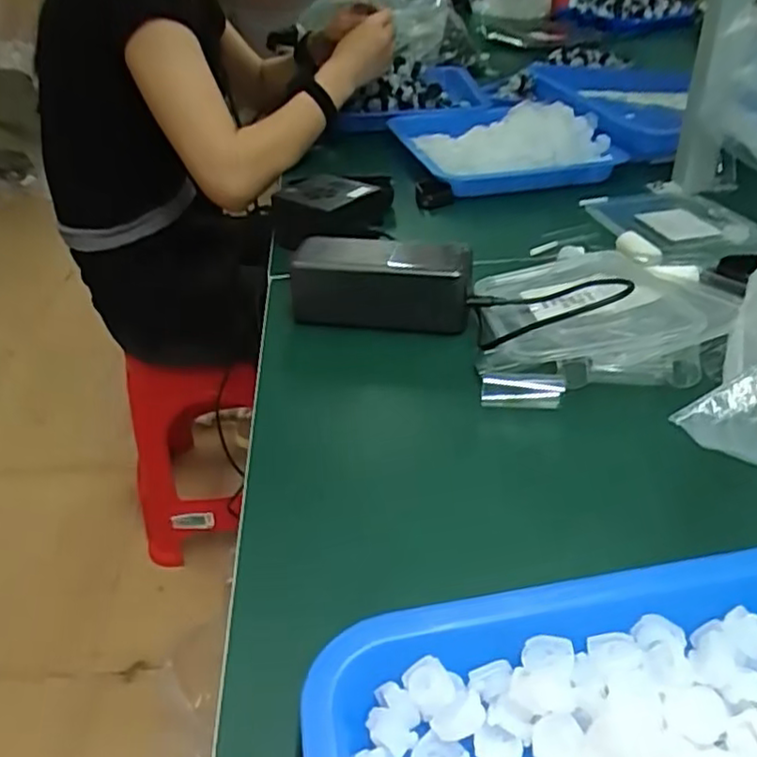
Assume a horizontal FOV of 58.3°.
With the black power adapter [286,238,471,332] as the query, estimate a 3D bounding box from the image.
[{"bbox_3d":[0.003,-0.070,0.511,0.133,0.053,0.056,6,35,12],"label":"black power adapter"}]

